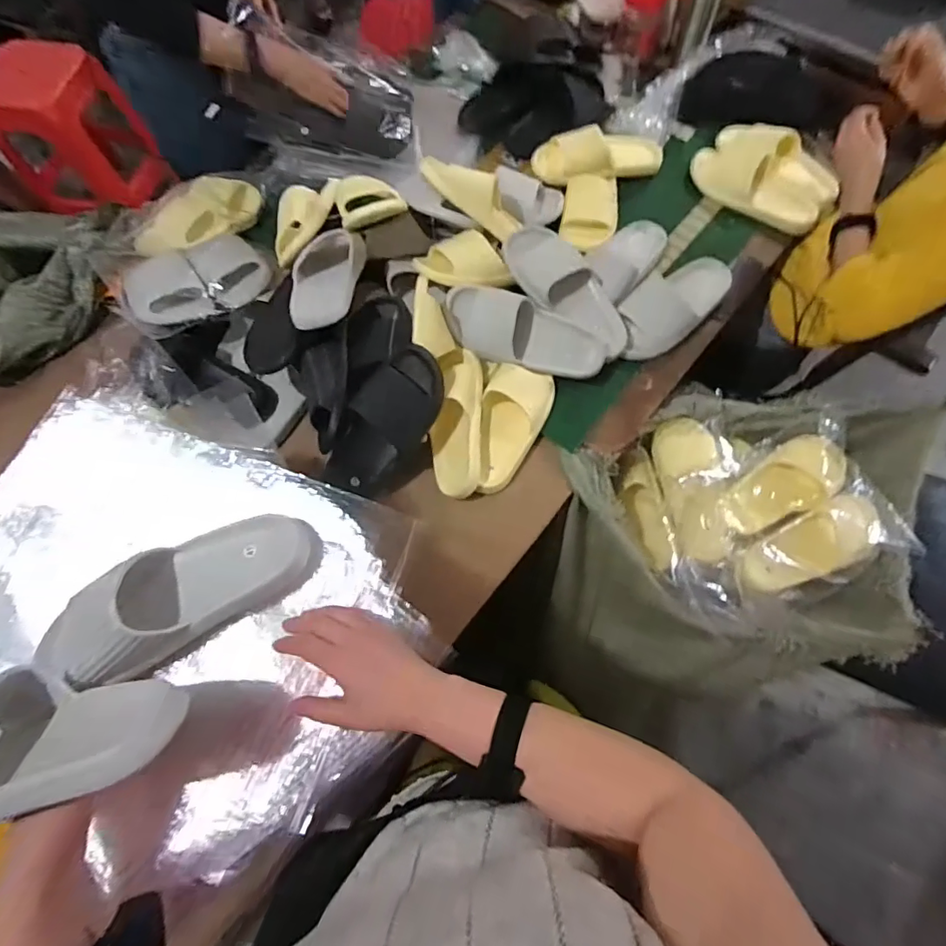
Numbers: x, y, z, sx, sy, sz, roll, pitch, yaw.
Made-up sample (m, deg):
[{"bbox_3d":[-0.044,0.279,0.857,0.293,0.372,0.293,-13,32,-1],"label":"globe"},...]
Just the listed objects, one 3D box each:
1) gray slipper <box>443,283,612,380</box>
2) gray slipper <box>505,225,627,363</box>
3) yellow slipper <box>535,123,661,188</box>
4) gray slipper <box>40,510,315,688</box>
[{"bbox_3d":[0.087,-0.233,0.860,0.268,0.082,0.098,19,71,-4],"label":"gray slipper"},{"bbox_3d":[0.162,-0.313,0.898,0.121,0.067,0.268,-41,73,-11],"label":"gray slipper"},{"bbox_3d":[0.268,-0.648,1.065,0.281,0.080,0.115,-12,69,-17],"label":"yellow slipper"},{"bbox_3d":[-0.281,0.112,0.497,0.257,0.078,0.099,-30,71,-8],"label":"gray slipper"}]

